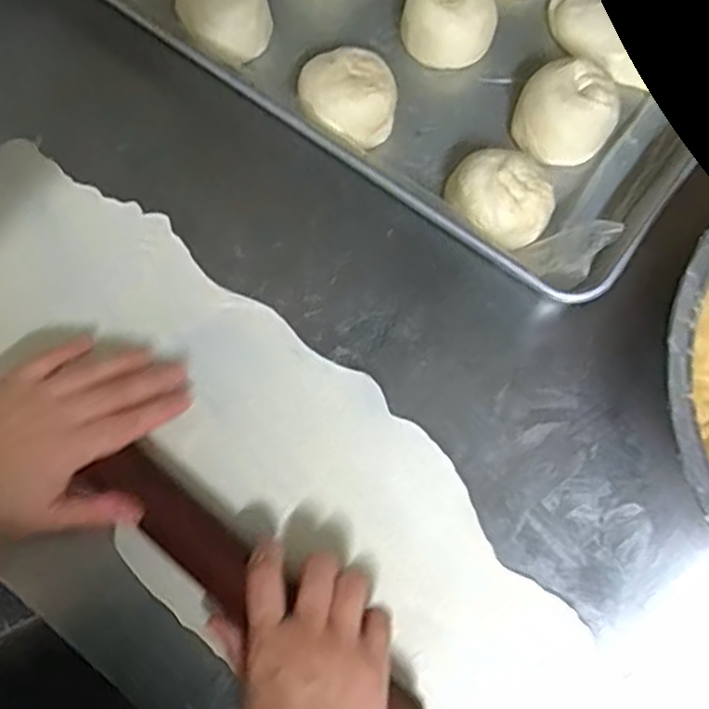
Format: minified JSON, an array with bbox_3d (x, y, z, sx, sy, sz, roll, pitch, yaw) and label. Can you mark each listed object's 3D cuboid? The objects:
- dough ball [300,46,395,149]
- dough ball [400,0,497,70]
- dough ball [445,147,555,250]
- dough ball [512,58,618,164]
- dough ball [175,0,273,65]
[{"bbox_3d":[-0.004,-0.179,0.517,0.066,0.050,0.063,0,76,0],"label":"dough ball"},{"bbox_3d":[0.070,-0.250,0.531,0.071,0.048,0.061,5,76,1],"label":"dough ball"},{"bbox_3d":[0.100,-0.107,0.495,0.062,0.047,0.078,-40,79,-9],"label":"dough ball"},{"bbox_3d":[0.151,-0.171,0.508,0.066,0.050,0.061,0,76,0],"label":"dough ball"},{"bbox_3d":[-0.098,-0.257,0.532,0.067,0.049,0.067,-11,76,-3],"label":"dough ball"}]

